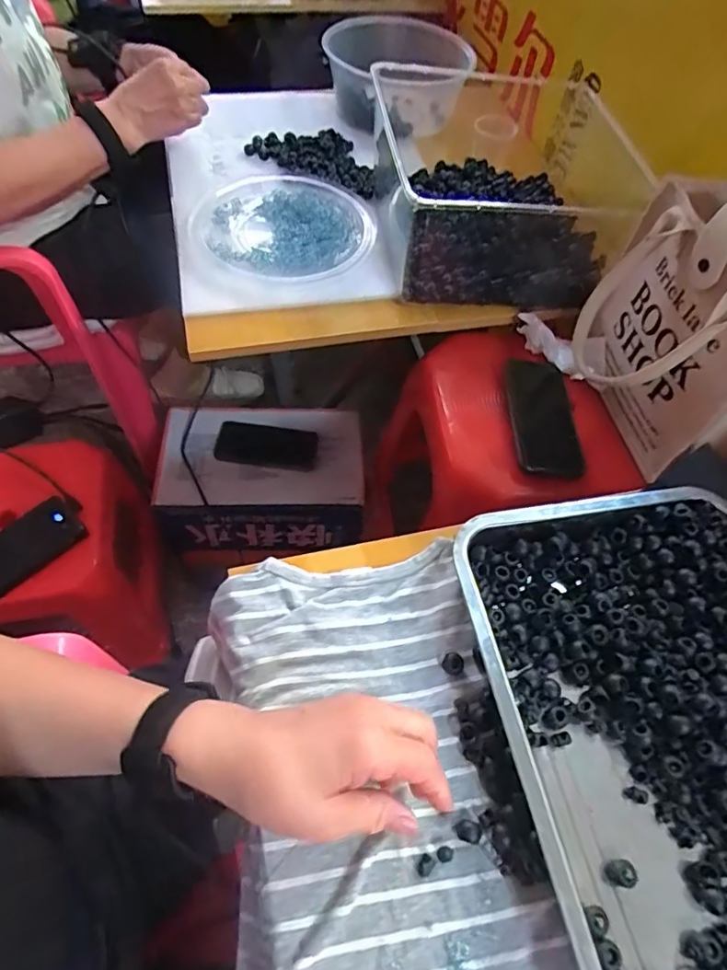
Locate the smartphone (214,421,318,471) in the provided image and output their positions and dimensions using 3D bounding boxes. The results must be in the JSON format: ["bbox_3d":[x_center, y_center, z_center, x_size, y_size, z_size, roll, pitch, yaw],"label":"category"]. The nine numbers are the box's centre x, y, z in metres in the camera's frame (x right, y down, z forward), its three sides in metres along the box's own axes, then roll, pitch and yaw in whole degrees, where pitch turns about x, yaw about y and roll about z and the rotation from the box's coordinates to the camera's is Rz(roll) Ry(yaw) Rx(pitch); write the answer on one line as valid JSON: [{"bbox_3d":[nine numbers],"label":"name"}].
[{"bbox_3d":[-0.162,-0.067,0.935,0.168,0.013,0.082,7,57,-1],"label":"smartphone"}]

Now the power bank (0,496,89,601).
[{"bbox_3d":[-0.437,0.085,0.699,0.072,0.028,0.155,37,63,16],"label":"power bank"}]

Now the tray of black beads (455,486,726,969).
[{"bbox_3d":[0.223,0.167,0.383,0.254,0.044,0.339,-9,59,-10],"label":"tray of black beads"}]

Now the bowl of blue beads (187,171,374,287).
[{"bbox_3d":[-0.105,-0.341,0.729,0.231,0.031,0.216,2,59,-4],"label":"bowl of blue beads"}]

